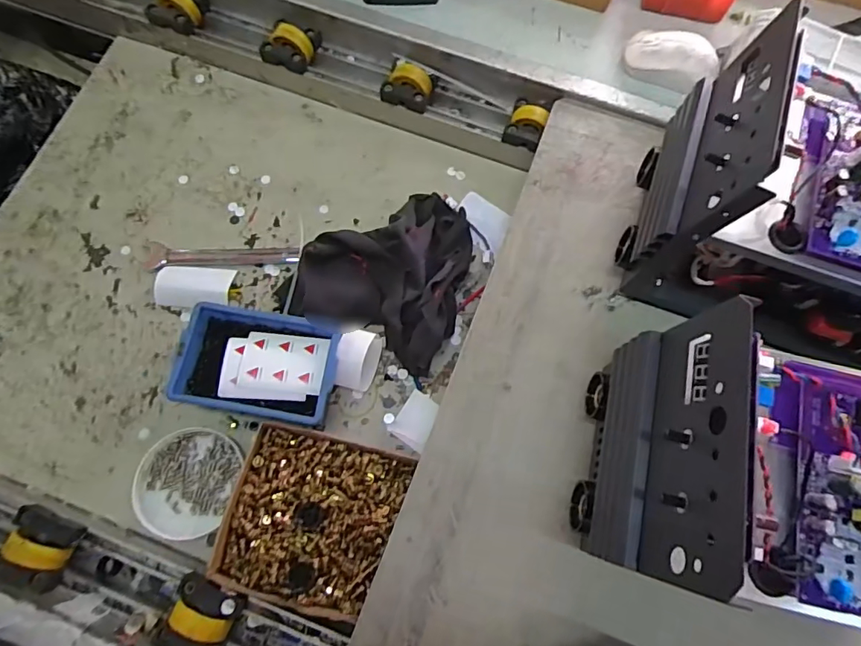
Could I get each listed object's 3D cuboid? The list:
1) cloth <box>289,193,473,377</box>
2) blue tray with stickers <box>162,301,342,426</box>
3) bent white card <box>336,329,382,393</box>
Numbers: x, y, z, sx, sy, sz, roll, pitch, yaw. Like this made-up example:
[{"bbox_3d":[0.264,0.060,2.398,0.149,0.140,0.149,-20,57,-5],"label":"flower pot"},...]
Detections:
[{"bbox_3d":[-0.038,-0.062,0.533,0.163,0.047,0.177,25,73,6],"label":"cloth"},{"bbox_3d":[-0.164,0.038,0.497,0.146,0.043,0.107,10,72,1],"label":"blue tray with stickers"},{"bbox_3d":[-0.070,0.038,0.502,0.036,0.043,0.055,6,72,0],"label":"bent white card"}]

